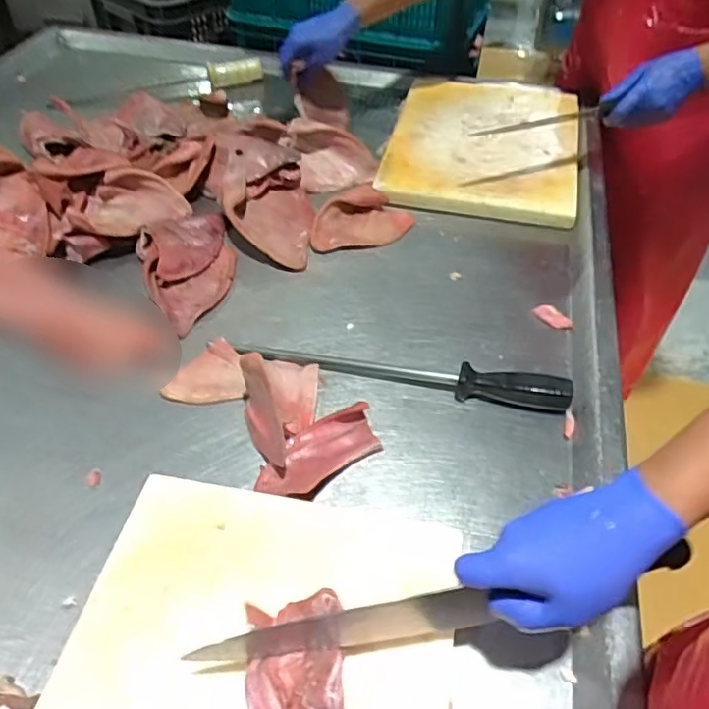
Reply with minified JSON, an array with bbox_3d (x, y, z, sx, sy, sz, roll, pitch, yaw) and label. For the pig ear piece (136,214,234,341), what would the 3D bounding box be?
[{"bbox_3d":[-0.217,-0.126,0.791,0.121,0.047,0.196,-19,51,-14],"label":"pig ear piece"}]

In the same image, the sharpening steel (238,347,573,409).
[{"bbox_3d":[0.047,0.020,0.670,0.375,0.037,0.041,7,49,8],"label":"sharpening steel"}]

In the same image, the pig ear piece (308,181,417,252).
[{"bbox_3d":[0.005,-0.198,0.868,0.155,0.038,0.095,-21,51,-16],"label":"pig ear piece"}]

